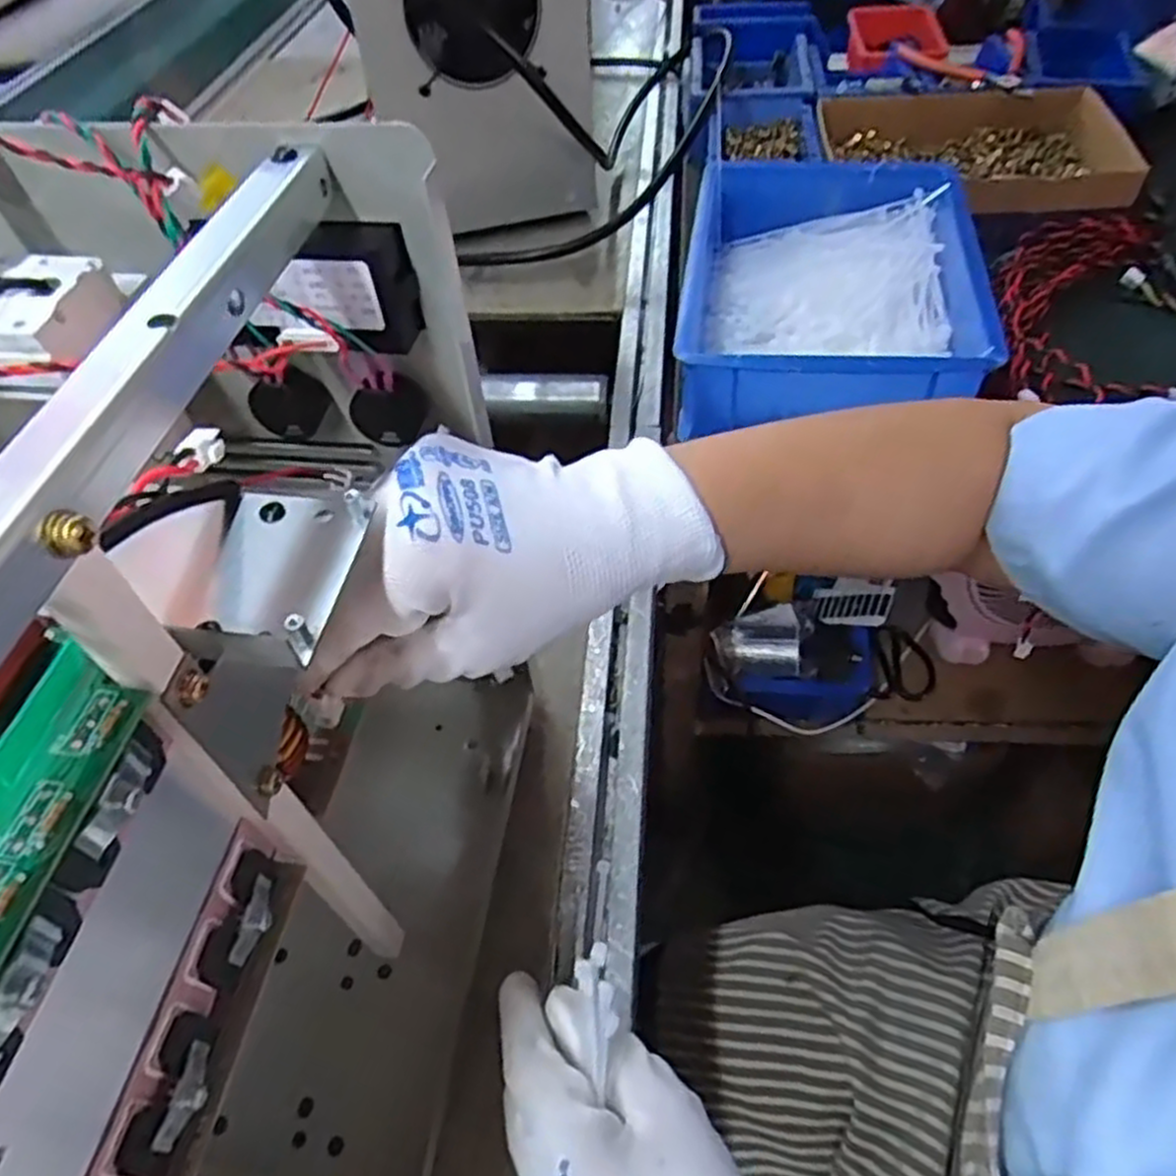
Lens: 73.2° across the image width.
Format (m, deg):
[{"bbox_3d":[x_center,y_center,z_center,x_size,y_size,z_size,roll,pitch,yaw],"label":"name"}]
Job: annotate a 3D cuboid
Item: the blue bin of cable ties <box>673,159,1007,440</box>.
[{"bbox_3d":[0.180,-0.221,0.610,0.202,0.094,0.286,4,51,7],"label":"blue bin of cable ties"}]

